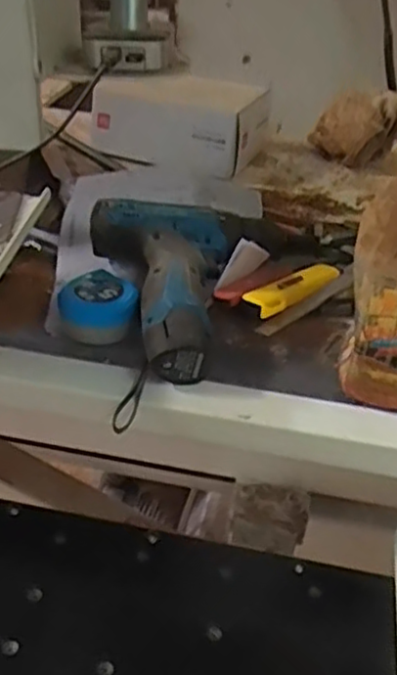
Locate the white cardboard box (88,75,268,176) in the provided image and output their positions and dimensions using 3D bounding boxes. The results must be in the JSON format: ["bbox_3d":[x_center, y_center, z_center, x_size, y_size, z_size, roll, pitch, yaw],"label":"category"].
[{"bbox_3d":[-0.023,-0.287,0.903,0.206,0.106,0.119,15,35,17],"label":"white cardboard box"}]

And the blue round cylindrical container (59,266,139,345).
[{"bbox_3d":[-0.085,-0.023,0.594,0.061,0.049,0.051,-5,34,-13],"label":"blue round cylindrical container"}]

